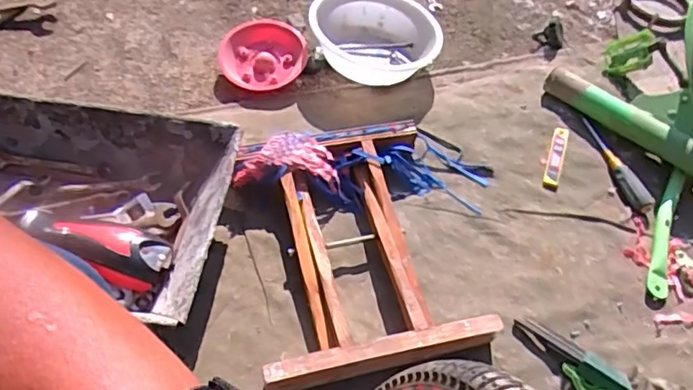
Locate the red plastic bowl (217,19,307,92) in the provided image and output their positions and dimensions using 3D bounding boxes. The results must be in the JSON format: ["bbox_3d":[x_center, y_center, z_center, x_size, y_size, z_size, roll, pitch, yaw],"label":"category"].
[{"bbox_3d":[-0.158,-0.270,1.108,0.163,0.057,0.161,2,54,-3],"label":"red plastic bowl"}]

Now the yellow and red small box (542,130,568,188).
[{"bbox_3d":[0.361,-0.068,0.981,0.026,0.011,0.127,19,55,9],"label":"yellow and red small box"}]

